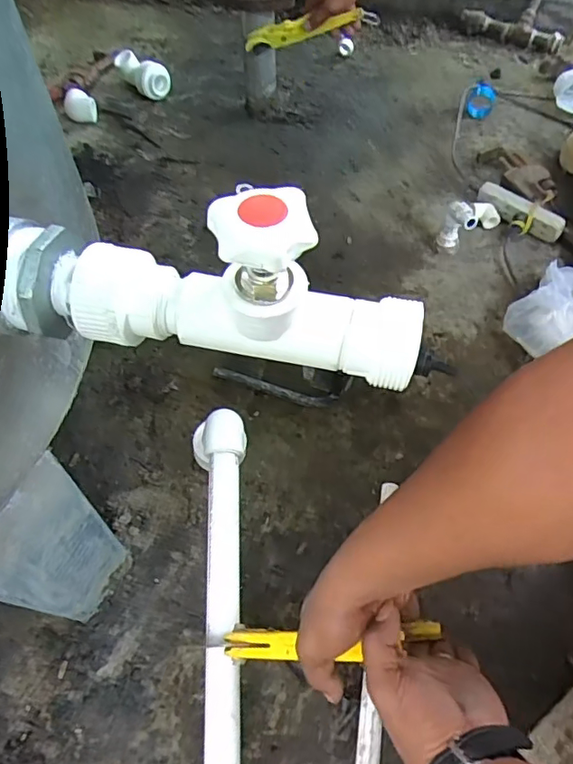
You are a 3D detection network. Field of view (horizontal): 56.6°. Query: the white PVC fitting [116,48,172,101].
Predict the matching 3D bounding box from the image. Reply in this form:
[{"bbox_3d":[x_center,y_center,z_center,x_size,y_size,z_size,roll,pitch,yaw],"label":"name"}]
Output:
[{"bbox_3d":[-0.280,-0.609,1.041,0.057,0.066,0.114,-39,65,-22],"label":"white PVC fitting"}]

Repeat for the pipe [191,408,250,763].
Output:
[{"bbox_3d":[-0.062,0.248,0.526,0.060,0.091,0.444,-3,60,-4],"label":"pipe"}]

